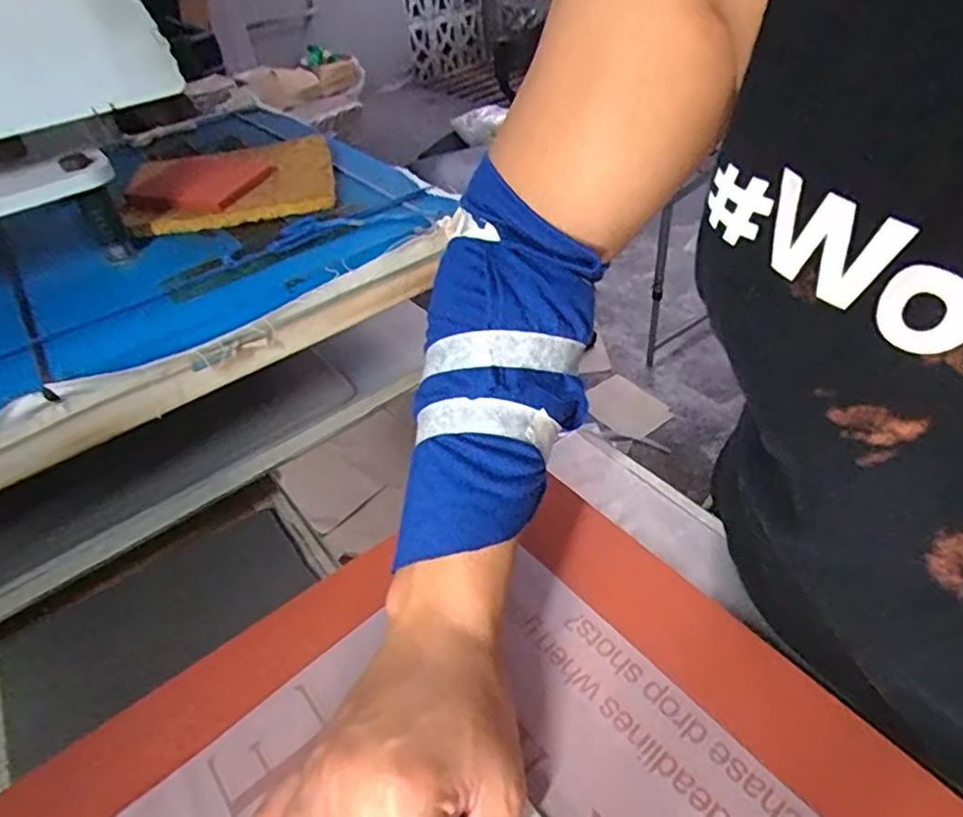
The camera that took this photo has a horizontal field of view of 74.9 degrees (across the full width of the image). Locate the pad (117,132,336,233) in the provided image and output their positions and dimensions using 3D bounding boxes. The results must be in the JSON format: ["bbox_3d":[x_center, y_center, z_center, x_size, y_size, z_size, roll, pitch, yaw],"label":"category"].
[{"bbox_3d":[-0.208,-0.189,0.525,0.162,0.020,0.141,-13,43,-7],"label":"pad"}]

